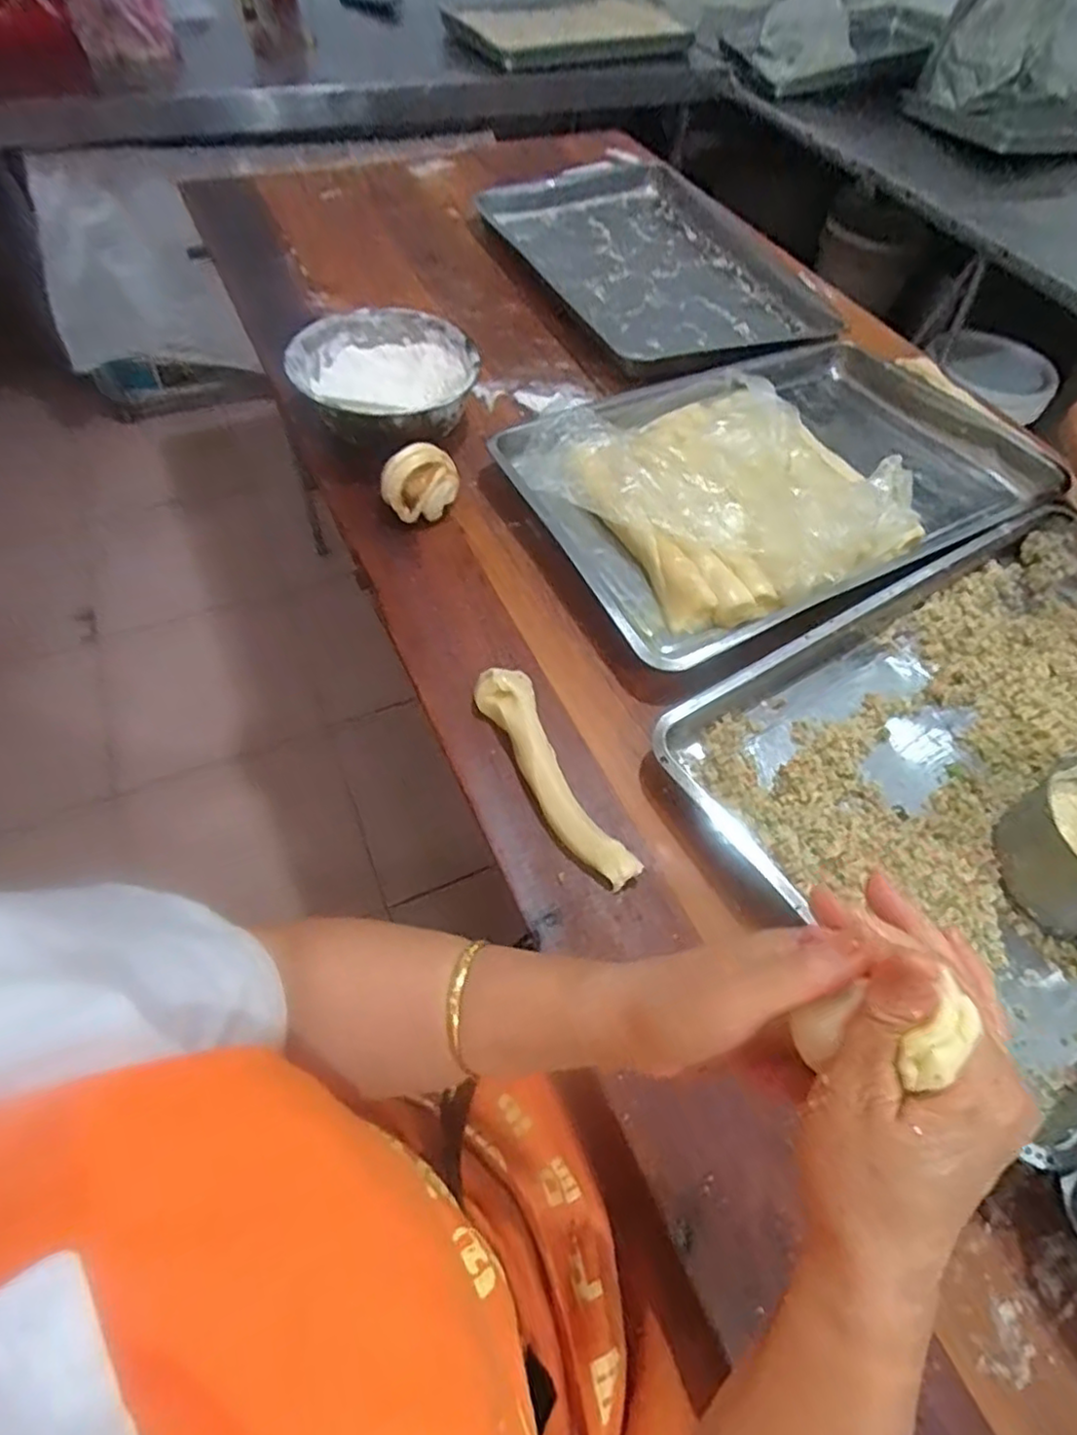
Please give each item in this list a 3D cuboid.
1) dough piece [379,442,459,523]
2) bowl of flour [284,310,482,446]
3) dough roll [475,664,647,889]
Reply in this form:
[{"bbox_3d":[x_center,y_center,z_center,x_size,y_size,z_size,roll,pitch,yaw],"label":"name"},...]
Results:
[{"bbox_3d":[-0.134,-0.267,0.756,0.085,0.062,0.077,-1,57,-6],"label":"dough piece"},{"bbox_3d":[-0.190,-0.421,0.832,0.218,0.073,0.221,-5,58,-8],"label":"bowl of flour"},{"bbox_3d":[0.010,0.049,0.573,0.051,0.032,0.219,-21,61,-17],"label":"dough roll"}]

